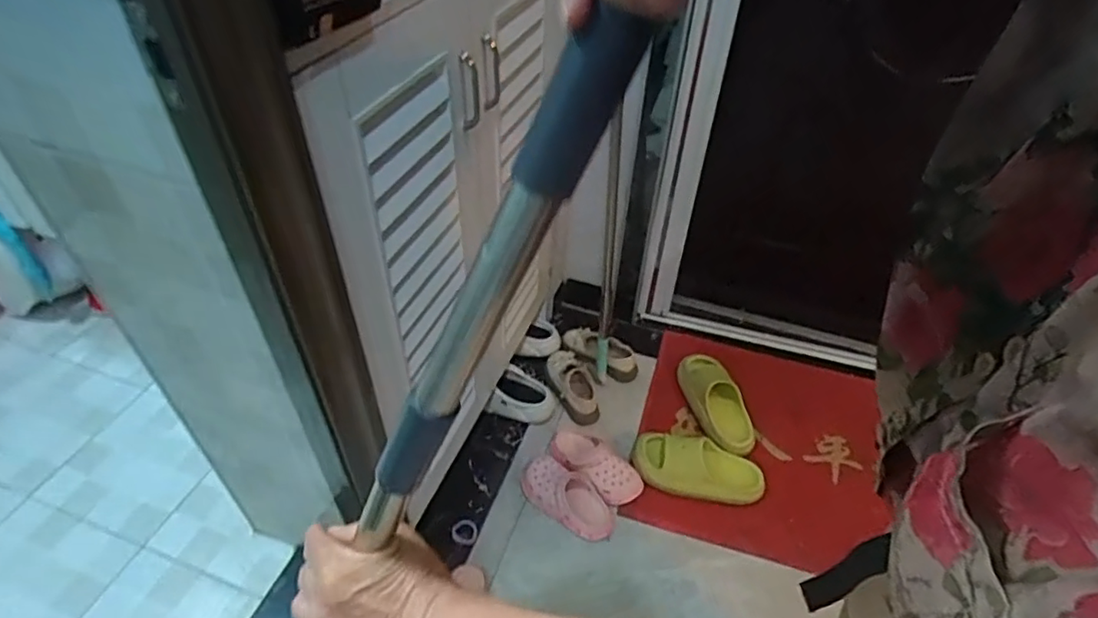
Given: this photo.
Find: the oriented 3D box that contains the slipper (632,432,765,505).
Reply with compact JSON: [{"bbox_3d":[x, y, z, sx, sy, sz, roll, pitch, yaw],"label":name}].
[{"bbox_3d":[0.316,0.334,1.254,0.278,0.071,0.121,15,46,13],"label":"slipper"}]

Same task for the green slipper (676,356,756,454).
[{"bbox_3d":[0.391,0.213,1.381,0.130,0.074,0.264,-14,46,-16],"label":"green slipper"}]

